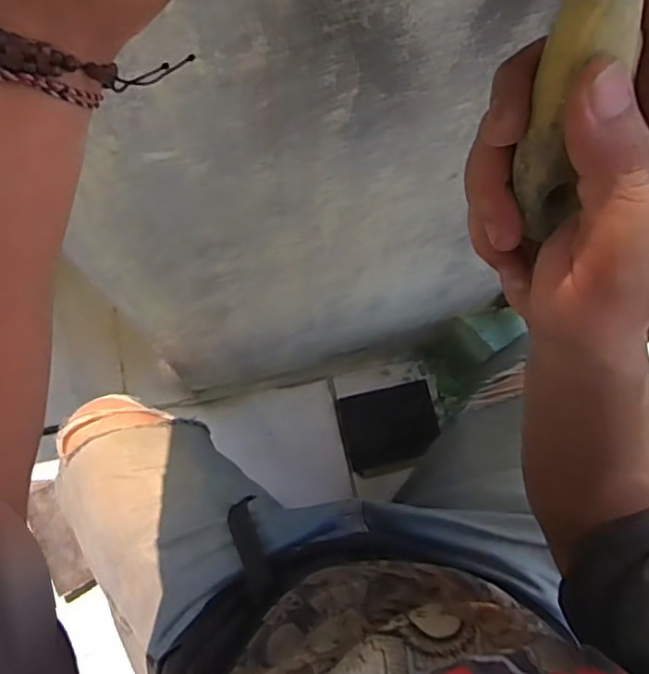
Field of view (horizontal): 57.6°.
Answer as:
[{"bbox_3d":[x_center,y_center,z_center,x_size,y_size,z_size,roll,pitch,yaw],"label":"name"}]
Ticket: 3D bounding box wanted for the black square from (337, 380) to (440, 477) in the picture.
[{"bbox_3d":[0.098,0.132,0.874,0.138,0.011,0.112,-12,74,-5],"label":"black square"}]

